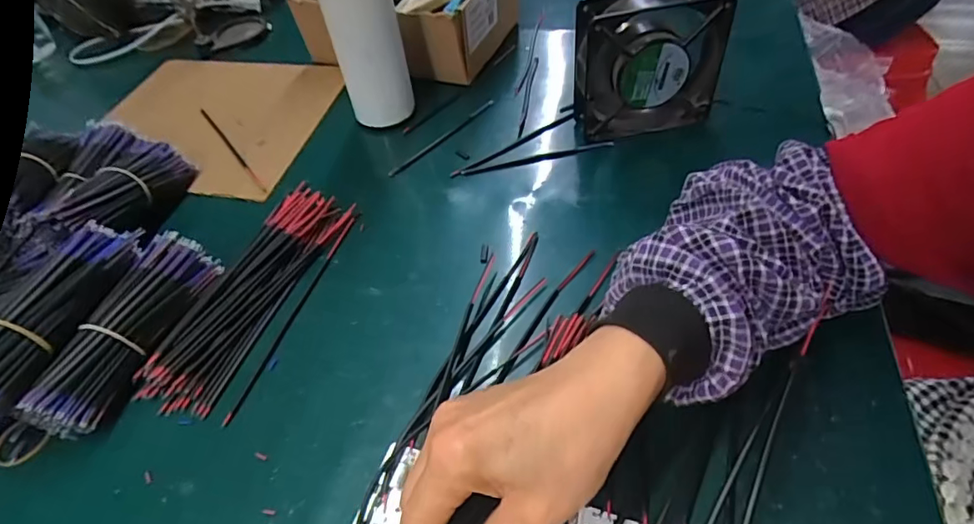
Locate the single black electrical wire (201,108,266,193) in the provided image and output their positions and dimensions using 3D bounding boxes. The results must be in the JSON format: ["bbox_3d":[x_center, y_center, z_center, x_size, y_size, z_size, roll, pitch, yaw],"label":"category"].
[{"bbox_3d":[-0.264,-0.118,0.546,0.006,0.007,0.177,-33,53,-21],"label":"single black electrical wire"}]

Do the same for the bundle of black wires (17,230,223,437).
[{"bbox_3d":[-0.250,0.046,0.375,0.051,0.040,0.149,3,49,9],"label":"bundle of black wires"}]

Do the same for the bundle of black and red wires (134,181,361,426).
[{"bbox_3d":[-0.176,0.019,0.416,0.074,0.012,0.211,10,50,15],"label":"bundle of black and red wires"}]

